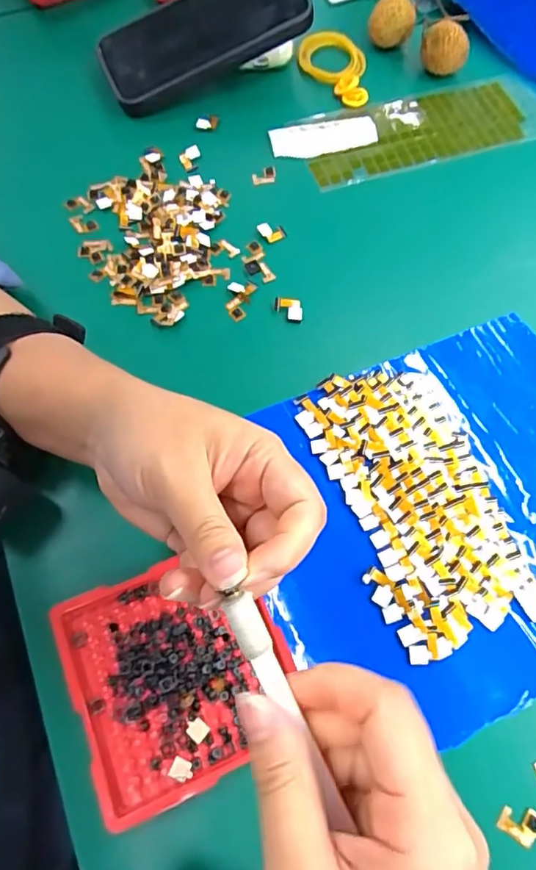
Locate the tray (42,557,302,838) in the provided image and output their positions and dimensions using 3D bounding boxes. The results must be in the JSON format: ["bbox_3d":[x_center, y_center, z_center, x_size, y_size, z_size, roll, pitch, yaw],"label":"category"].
[{"bbox_3d":[-0.042,0.113,0.259,0.098,0.012,0.097,-21,70,-11],"label":"tray"}]

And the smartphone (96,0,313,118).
[{"bbox_3d":[-0.051,-0.309,0.416,0.158,0.019,0.087,-23,69,1],"label":"smartphone"}]

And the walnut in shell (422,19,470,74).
[{"bbox_3d":[0.142,-0.310,0.433,0.039,0.035,0.030,16,67,4],"label":"walnut in shell"}]

